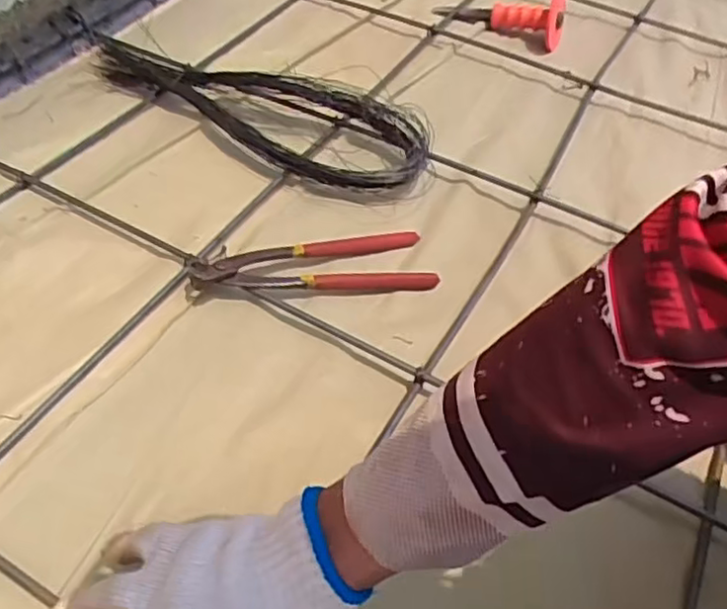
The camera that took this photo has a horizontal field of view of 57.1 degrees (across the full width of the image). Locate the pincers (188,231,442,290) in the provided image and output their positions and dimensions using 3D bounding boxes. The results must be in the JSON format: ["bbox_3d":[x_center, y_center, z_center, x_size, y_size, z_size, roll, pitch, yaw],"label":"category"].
[{"bbox_3d":[-0.043,-0.037,0.609,0.219,0.033,0.062,-8,51,-14],"label":"pincers"}]

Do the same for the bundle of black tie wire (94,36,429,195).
[{"bbox_3d":[-0.142,-0.234,0.765,0.468,0.050,0.122,28,51,17],"label":"bundle of black tie wire"}]

